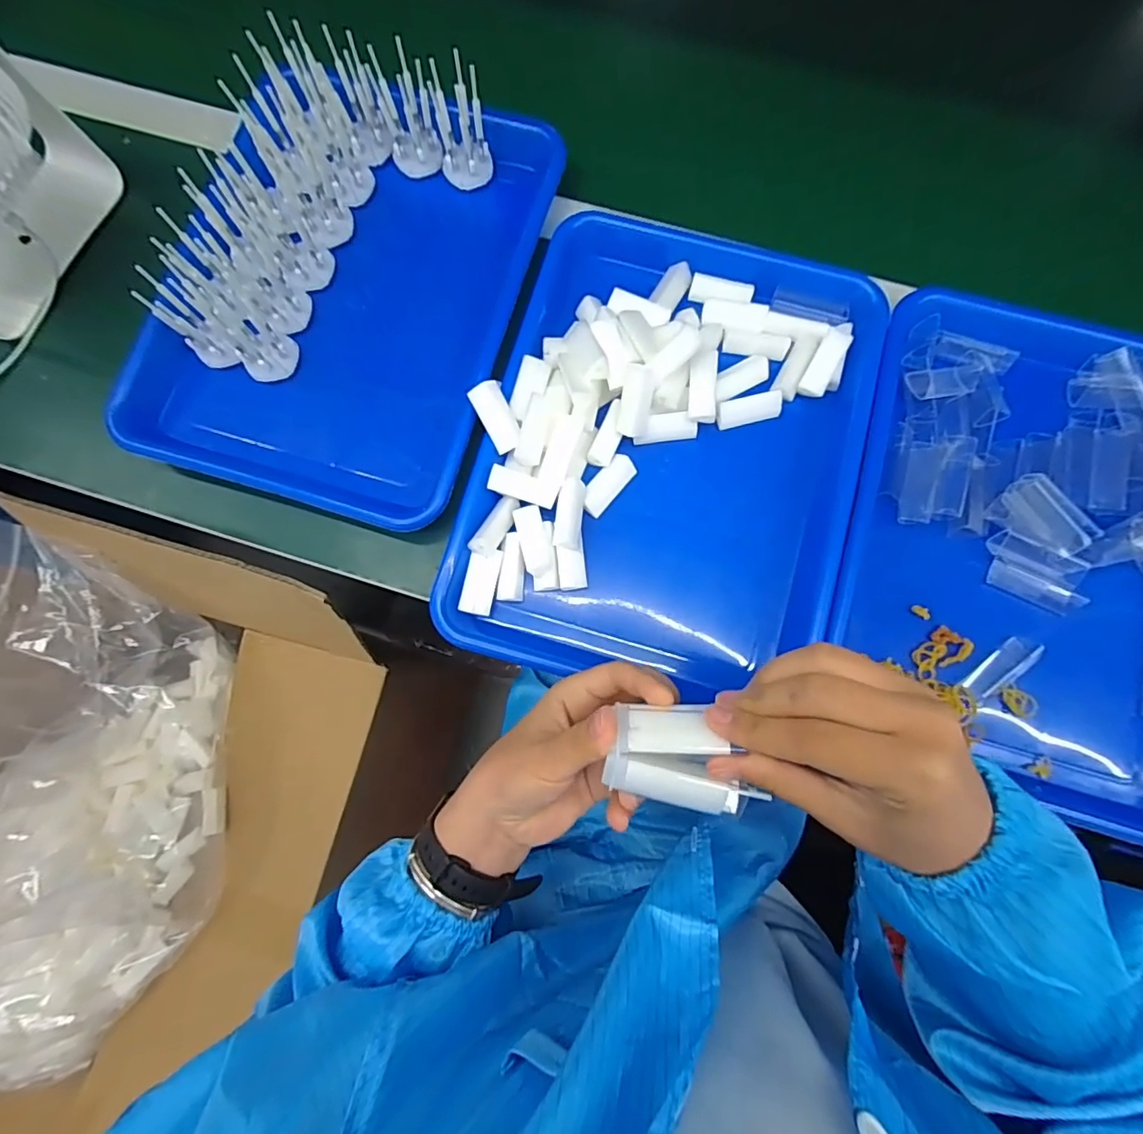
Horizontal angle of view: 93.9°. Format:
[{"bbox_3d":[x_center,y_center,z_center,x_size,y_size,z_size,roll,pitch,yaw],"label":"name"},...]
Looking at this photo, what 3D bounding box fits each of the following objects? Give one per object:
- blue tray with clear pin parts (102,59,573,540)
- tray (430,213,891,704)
[{"bbox_3d":[-0.164,-0.203,0.399,0.248,0.083,0.324,17,80,4],"label":"blue tray with clear pin parts"},{"bbox_3d":[0.067,-0.083,0.370,0.250,0.042,0.336,15,80,4],"label":"tray"}]

